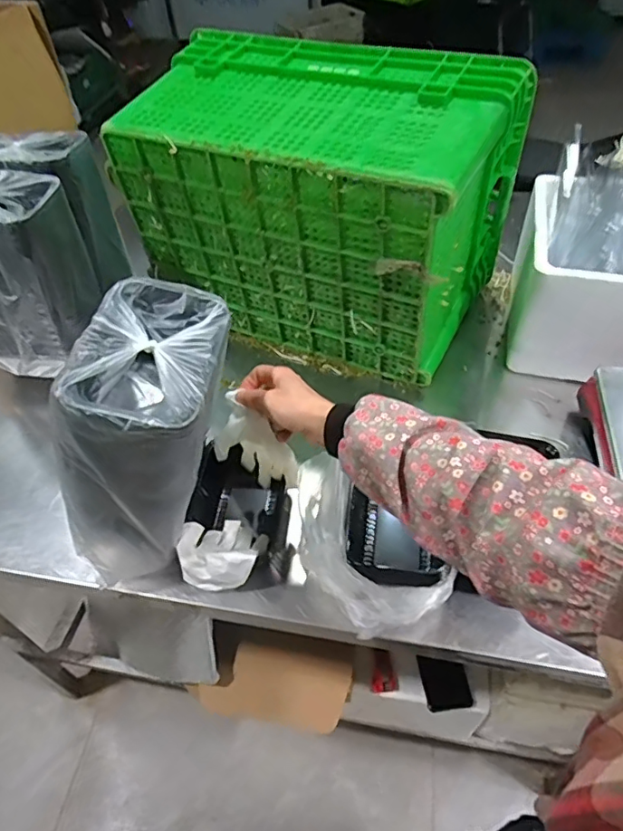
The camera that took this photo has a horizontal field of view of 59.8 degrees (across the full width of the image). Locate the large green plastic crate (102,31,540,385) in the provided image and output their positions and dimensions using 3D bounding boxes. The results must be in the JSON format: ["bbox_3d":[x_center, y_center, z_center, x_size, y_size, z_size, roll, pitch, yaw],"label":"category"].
[{"bbox_3d":[0.017,-0.335,0.887,0.532,0.376,0.315,19,54,19],"label":"large green plastic crate"}]

